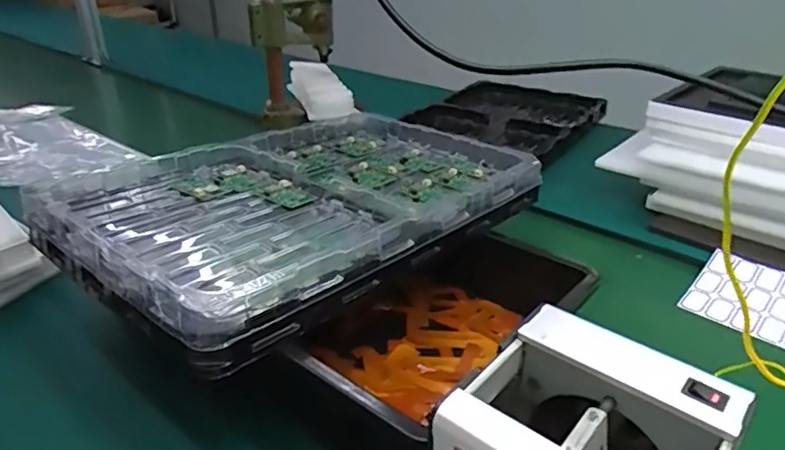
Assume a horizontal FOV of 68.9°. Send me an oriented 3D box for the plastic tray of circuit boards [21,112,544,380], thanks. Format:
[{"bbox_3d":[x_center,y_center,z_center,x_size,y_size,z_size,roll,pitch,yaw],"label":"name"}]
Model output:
[{"bbox_3d":[-0.099,-0.046,0.658,0.386,0.046,0.514,23,35,34],"label":"plastic tray of circuit boards"}]

